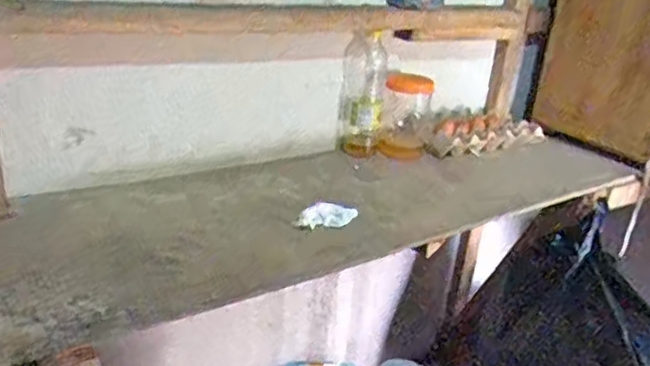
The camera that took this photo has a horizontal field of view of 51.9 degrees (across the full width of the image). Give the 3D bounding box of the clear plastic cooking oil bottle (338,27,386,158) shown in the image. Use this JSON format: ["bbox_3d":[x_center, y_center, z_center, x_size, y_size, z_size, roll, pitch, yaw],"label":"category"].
[{"bbox_3d":[0.077,-0.191,1.392,0.087,0.252,0.085,6,24,1],"label":"clear plastic cooking oil bottle"}]

